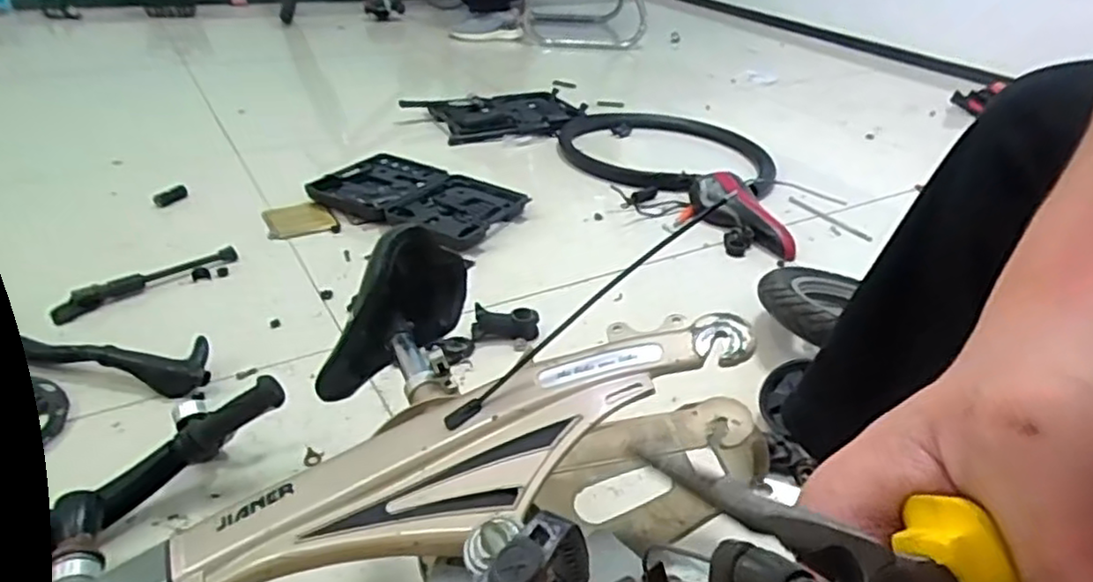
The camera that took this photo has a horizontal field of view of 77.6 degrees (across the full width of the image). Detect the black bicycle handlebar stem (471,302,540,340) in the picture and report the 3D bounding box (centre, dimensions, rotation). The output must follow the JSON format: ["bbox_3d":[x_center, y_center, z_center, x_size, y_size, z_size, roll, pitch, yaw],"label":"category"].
[{"bbox_3d":[-0.062,0.047,1.010,0.097,0.049,0.027,0,-2,-9],"label":"black bicycle handlebar stem"}]

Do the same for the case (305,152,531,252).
[{"bbox_3d":[-0.256,-0.189,1.350,0.387,0.038,0.256,17,35,18],"label":"case"}]

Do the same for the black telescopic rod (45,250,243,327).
[{"bbox_3d":[-0.609,-0.018,1.046,0.036,0.027,0.268,27,39,31],"label":"black telescopic rod"}]

